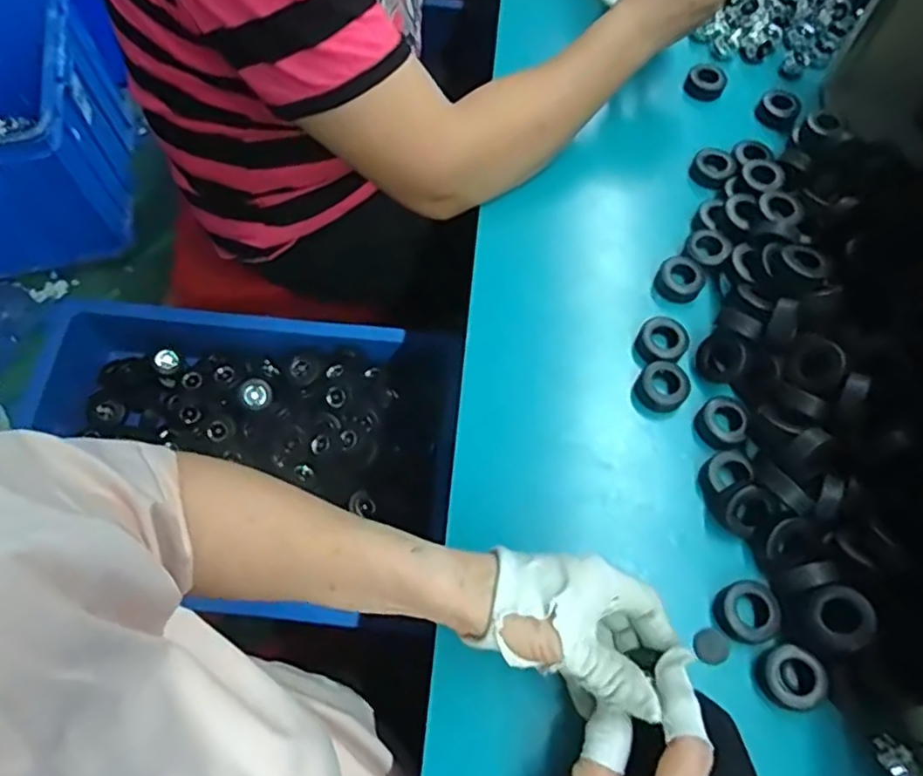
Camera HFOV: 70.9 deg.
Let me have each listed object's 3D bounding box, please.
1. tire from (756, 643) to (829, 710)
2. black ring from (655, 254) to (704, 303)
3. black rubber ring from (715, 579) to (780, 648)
[{"bbox_3d":[0.203,0.177,0.398,0.033,0.019,0.035,0,65,0],"label":"tire"},{"bbox_3d":[0.180,-0.089,0.531,0.036,0.021,0.034,0,65,0],"label":"black ring"},{"bbox_3d":[0.183,0.143,0.414,0.036,0.015,0.037,0,65,0],"label":"black rubber ring"}]

